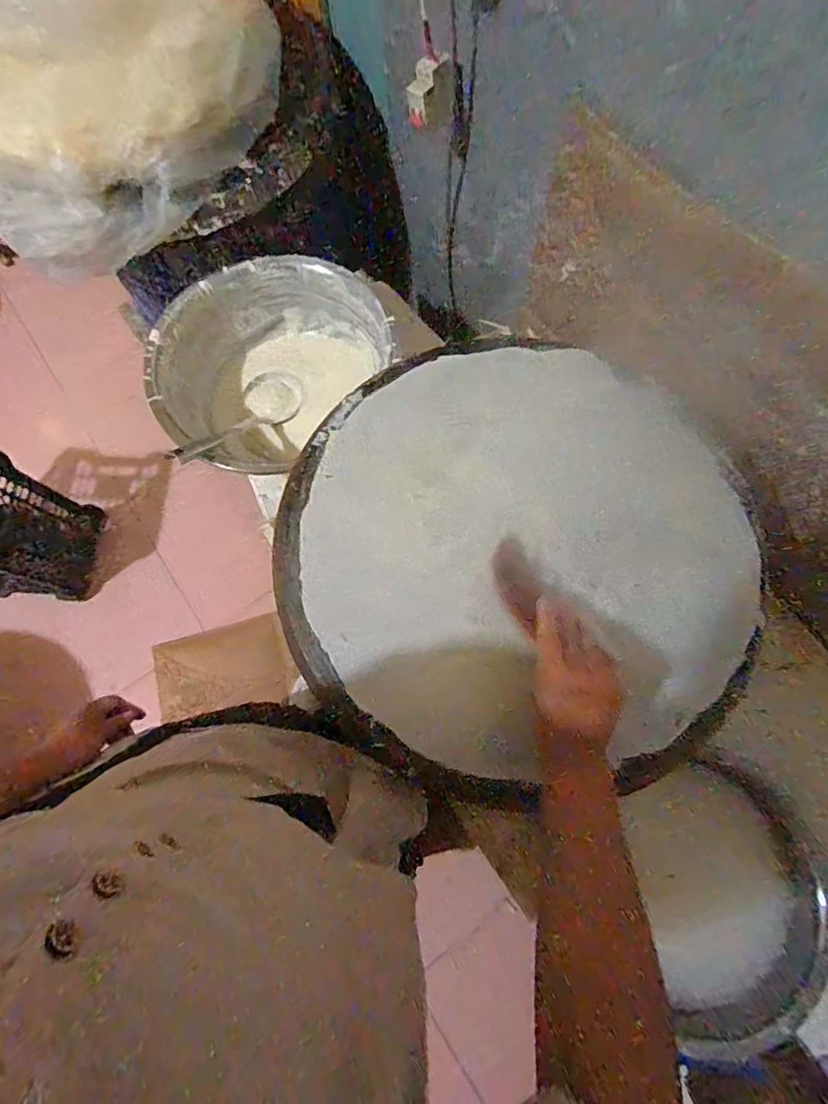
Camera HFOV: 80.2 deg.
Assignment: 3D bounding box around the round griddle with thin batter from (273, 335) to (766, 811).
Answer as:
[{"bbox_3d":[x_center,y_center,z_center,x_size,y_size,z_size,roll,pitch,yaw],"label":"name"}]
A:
[{"bbox_3d":[0.113,-0.008,0.546,0.511,0.035,0.511,0,73,1],"label":"round griddle with thin batter"}]

